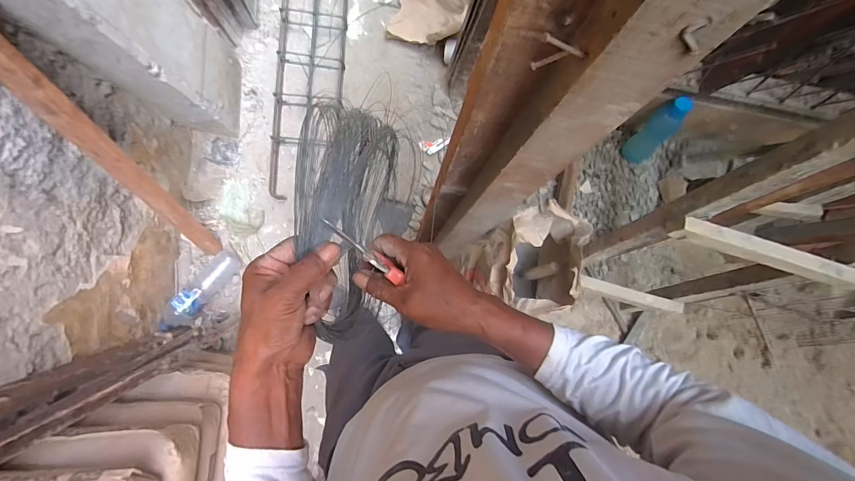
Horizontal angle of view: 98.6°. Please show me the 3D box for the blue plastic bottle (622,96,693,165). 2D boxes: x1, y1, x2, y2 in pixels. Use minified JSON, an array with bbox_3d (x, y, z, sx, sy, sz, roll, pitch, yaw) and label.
[{"bbox_3d":[0.826,-0.396,1.328,0.075,0.315,0.084,-9,69,-7],"label":"blue plastic bottle"}]

